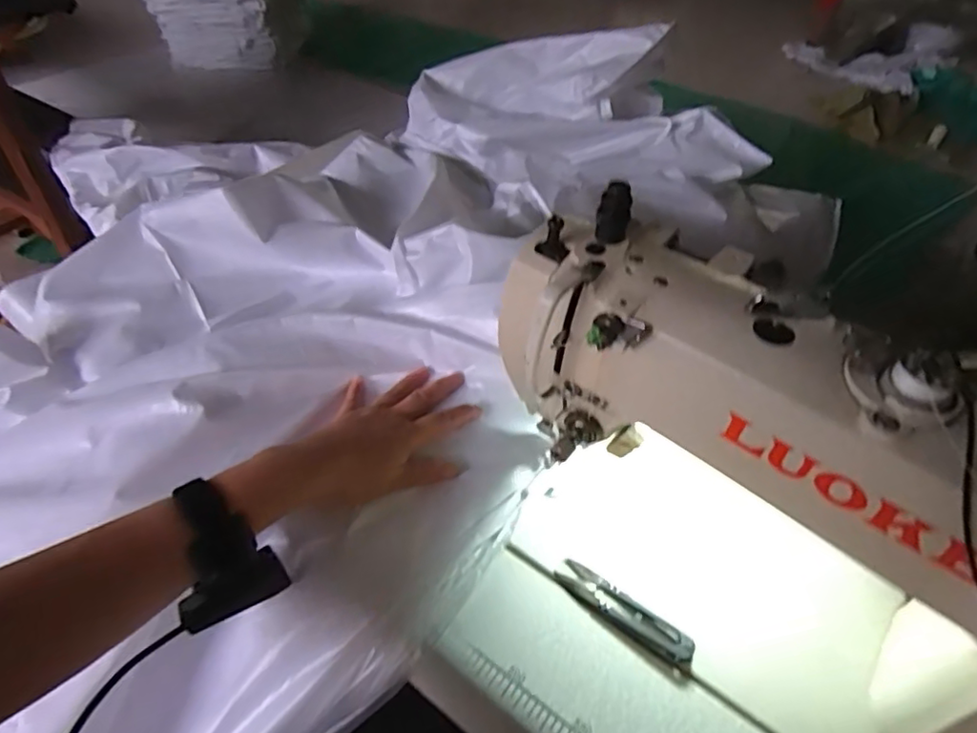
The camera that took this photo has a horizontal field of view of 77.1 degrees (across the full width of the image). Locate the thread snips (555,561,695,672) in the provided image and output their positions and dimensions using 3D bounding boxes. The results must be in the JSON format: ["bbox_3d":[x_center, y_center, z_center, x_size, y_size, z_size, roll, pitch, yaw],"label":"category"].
[{"bbox_3d":[0.096,0.171,0.431,0.102,0.010,0.021,29,52,24],"label":"thread snips"}]

